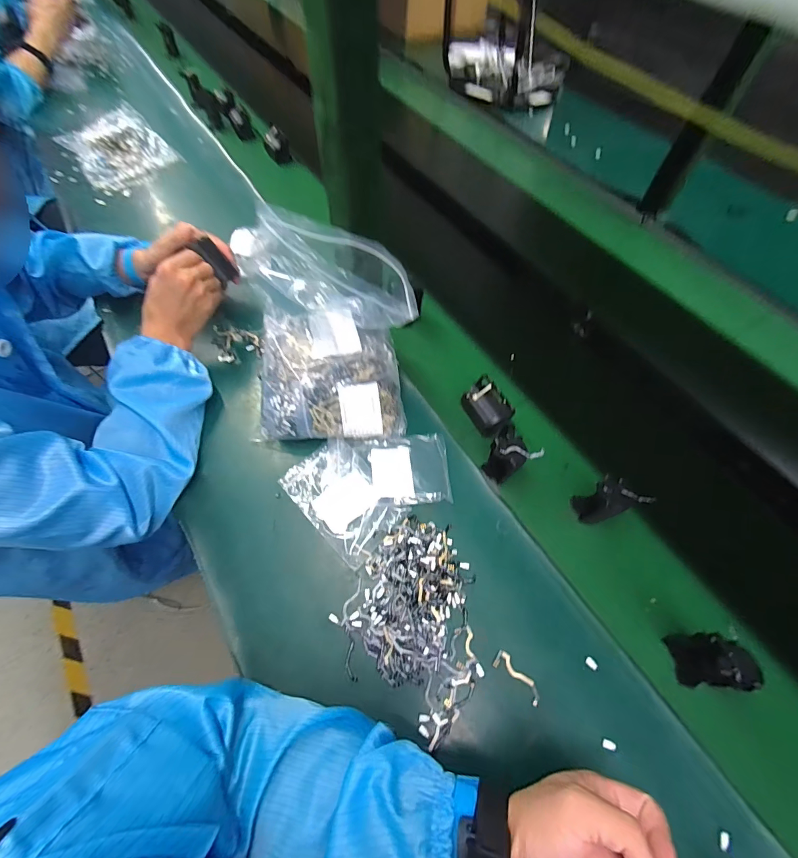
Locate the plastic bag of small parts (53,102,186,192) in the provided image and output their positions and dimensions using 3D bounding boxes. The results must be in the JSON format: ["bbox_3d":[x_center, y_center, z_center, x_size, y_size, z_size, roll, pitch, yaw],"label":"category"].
[{"bbox_3d":[-0.642,-0.641,0.868,0.191,0.044,0.296,-37,63,-20],"label":"plastic bag of small parts"}]

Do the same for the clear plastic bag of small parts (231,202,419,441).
[{"bbox_3d":[-0.084,-0.098,0.457,0.194,0.224,0.152,3,57,4],"label":"clear plastic bag of small parts"}]

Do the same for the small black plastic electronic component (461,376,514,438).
[{"bbox_3d":[0.121,-0.028,0.527,0.048,0.040,0.076,-29,61,-16],"label":"small black plastic electronic component"}]

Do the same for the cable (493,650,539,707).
[{"bbox_3d":[0.121,0.252,0.386,0.018,0.004,0.054,-39,64,-21],"label":"cable"}]

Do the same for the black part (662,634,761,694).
[{"bbox_3d":[0.310,0.228,0.374,0.047,0.056,0.044,4,57,5],"label":"black part"}]

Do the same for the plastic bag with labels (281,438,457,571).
[{"bbox_3d":[-0.029,0.063,0.483,0.192,0.022,0.147,-31,61,-17],"label":"plastic bag with labels"}]

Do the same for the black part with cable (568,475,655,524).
[{"bbox_3d":[0.245,0.085,0.450,0.049,0.076,0.048,-7,57,-2],"label":"black part with cable"}]

